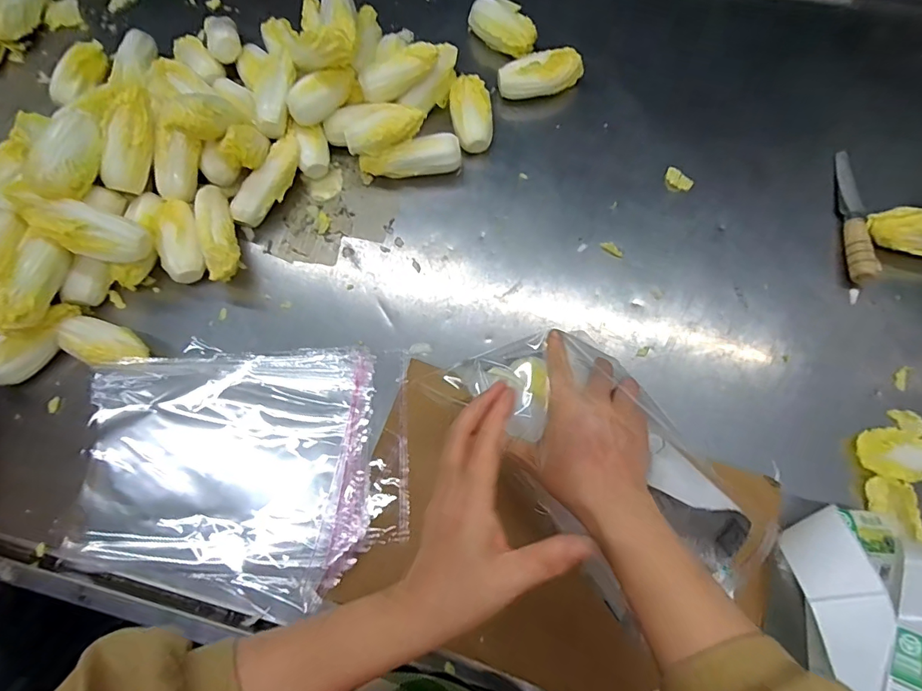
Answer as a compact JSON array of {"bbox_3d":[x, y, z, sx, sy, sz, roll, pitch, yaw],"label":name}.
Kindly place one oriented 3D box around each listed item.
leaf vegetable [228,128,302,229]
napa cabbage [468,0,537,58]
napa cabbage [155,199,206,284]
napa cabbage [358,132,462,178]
[{"bbox_3d":[-0.252,-0.216,0.607,0.044,0.044,0.135,28,75,10],"label":"leaf vegetable"},{"bbox_3d":[0.066,-0.483,0.689,0.111,0.044,0.055,41,78,13],"label":"napa cabbage"},{"bbox_3d":[-0.350,-0.131,0.576,0.059,0.055,0.104,-21,73,-5],"label":"napa cabbage"},{"bbox_3d":[-0.068,-0.251,0.616,0.134,0.048,0.038,-10,72,-2],"label":"napa cabbage"}]

